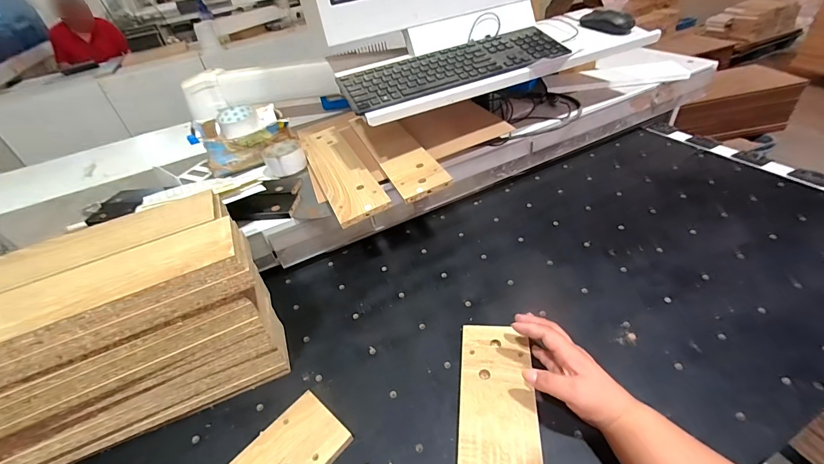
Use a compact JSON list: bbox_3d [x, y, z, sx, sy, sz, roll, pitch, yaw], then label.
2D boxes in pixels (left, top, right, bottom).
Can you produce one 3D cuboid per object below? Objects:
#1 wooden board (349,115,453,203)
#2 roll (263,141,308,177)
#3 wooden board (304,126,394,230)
[{"bbox_3d":[-0.037,-0.173,0.750,0.092,0.014,0.360,-20,39,-12],"label":"wooden board"},{"bbox_3d":[-0.268,-0.156,0.786,0.084,0.040,0.093,-19,39,-11],"label":"roll"},{"bbox_3d":[-0.146,-0.133,0.738,0.094,0.017,0.371,-20,43,-15],"label":"wooden board"}]

